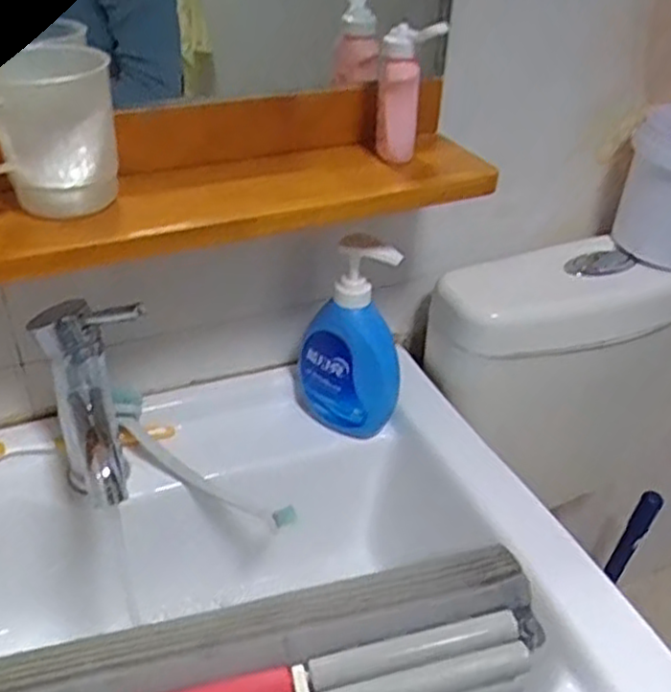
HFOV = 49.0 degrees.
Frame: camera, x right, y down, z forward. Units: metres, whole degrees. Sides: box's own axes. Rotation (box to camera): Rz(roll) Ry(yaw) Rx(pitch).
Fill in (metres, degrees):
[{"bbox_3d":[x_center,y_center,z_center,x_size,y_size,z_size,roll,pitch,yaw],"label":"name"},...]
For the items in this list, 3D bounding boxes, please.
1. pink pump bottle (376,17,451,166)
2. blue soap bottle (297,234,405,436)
[{"bbox_3d":[0.059,-0.212,0.611,0.042,0.108,0.034,-1,38,-7],"label":"pink pump bottle"},{"bbox_3d":[0.017,-0.006,0.725,0.102,0.205,0.051,34,46,32],"label":"blue soap bottle"}]

